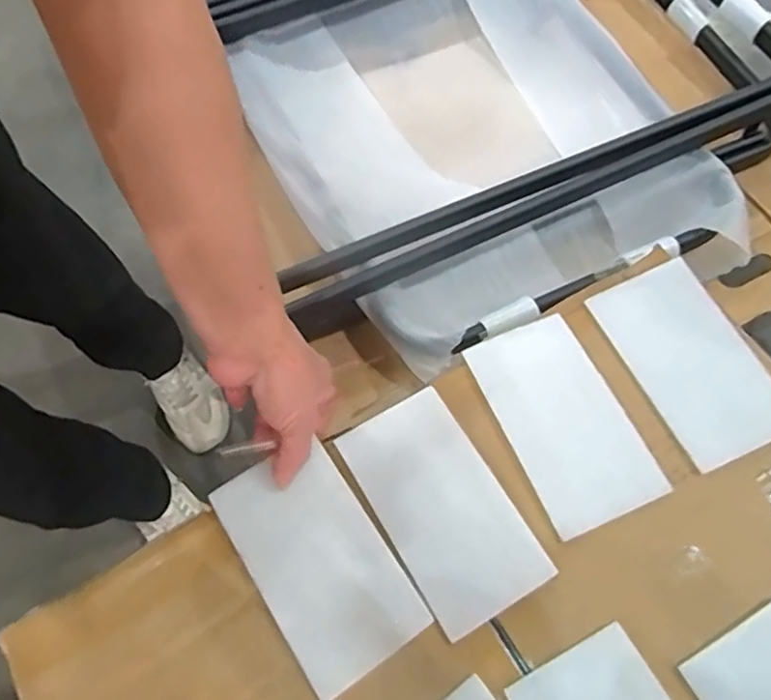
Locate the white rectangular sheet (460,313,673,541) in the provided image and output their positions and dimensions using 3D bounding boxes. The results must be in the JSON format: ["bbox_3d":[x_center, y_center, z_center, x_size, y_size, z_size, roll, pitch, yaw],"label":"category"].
[{"bbox_3d":[0.118,0.046,0.430,0.078,0.009,0.140,-23,65,-8],"label":"white rectangular sheet"}]

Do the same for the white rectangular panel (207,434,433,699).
[{"bbox_3d":[-0.043,0.129,0.398,0.080,0.012,0.140,-33,67,-12],"label":"white rectangular panel"}]

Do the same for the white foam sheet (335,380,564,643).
[{"bbox_3d":[0.035,0.099,0.410,0.080,0.008,0.142,-30,66,-11],"label":"white foam sheet"}]

